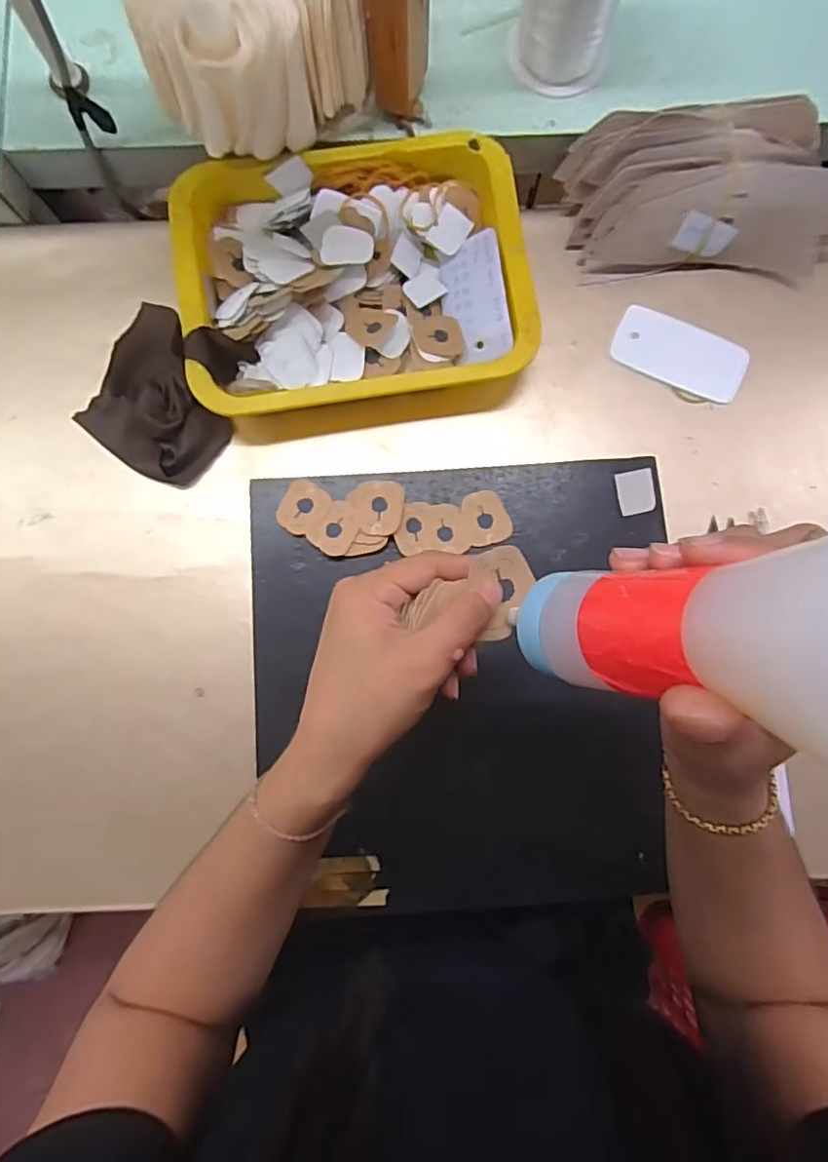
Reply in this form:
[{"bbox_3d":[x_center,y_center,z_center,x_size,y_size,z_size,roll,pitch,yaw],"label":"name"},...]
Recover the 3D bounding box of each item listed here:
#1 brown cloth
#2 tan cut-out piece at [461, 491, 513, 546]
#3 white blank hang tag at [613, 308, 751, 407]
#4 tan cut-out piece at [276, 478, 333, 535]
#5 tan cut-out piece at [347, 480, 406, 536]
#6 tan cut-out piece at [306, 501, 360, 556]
[{"bbox_3d":[-0.187,-0.141,0.431,0.105,0.036,0.115,30,87,2],"label":"brown cloth"},{"bbox_3d":[0.053,-0.046,0.422,0.032,0.004,0.039,-15,87,-1],"label":"tan cut-out piece"},{"bbox_3d":[0.212,-0.181,0.464,0.104,0.005,0.054,25,87,1],"label":"white blank hang tag"},{"bbox_3d":[-0.081,-0.054,0.419,0.033,0.004,0.037,34,87,2],"label":"tan cut-out piece"},{"bbox_3d":[-0.028,-0.053,0.417,0.040,0.004,0.040,4,86,0],"label":"tan cut-out piece"},{"bbox_3d":[-0.055,-0.037,0.417,0.030,0.005,0.036,39,87,2],"label":"tan cut-out piece"}]

